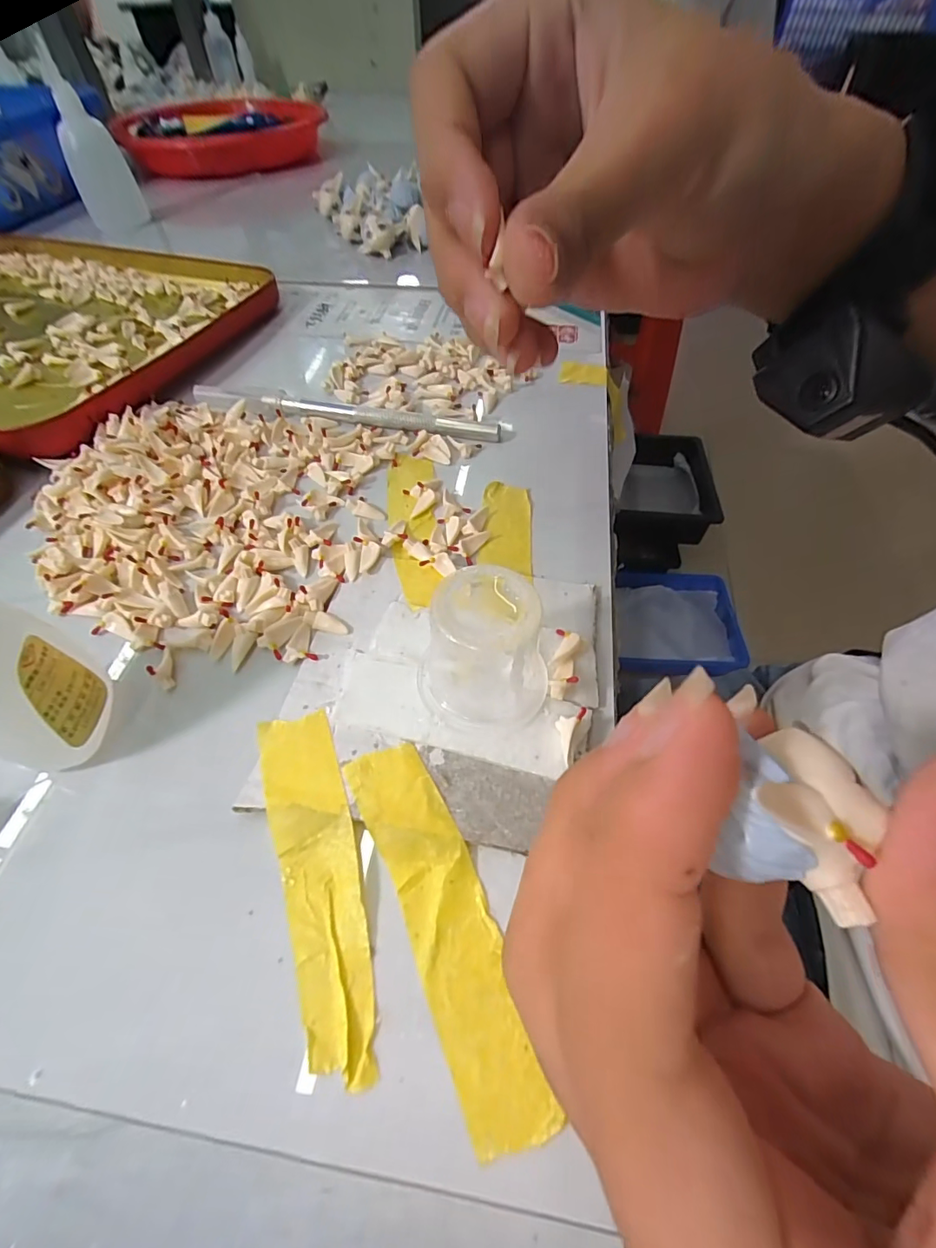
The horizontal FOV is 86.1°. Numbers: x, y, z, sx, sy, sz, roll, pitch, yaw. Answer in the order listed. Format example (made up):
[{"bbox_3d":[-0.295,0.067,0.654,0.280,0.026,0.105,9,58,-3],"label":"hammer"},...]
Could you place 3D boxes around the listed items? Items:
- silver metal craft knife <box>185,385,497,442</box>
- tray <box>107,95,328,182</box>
[{"bbox_3d":[-0.060,-0.102,0.238,0.149,0.005,0.012,8,54,7],"label":"silver metal craft knife"},{"bbox_3d":[-0.265,-0.535,0.542,0.215,0.037,0.215,-15,55,-11],"label":"tray"}]

